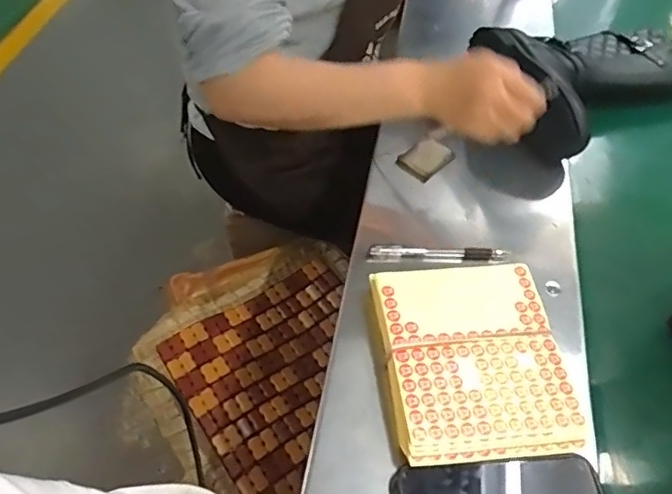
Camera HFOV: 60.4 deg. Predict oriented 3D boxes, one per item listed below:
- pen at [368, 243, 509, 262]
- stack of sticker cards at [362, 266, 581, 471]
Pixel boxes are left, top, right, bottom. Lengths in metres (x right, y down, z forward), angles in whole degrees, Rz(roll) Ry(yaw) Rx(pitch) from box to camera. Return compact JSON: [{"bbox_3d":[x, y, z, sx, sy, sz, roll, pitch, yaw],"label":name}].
[{"bbox_3d":[0.109,0.006,0.617,0.145,0.015,0.015,-1,52,-4],"label":"pen"},{"bbox_3d":[0.123,0.097,0.526,0.161,0.017,0.181,-3,52,-6],"label":"stack of sticker cards"}]

